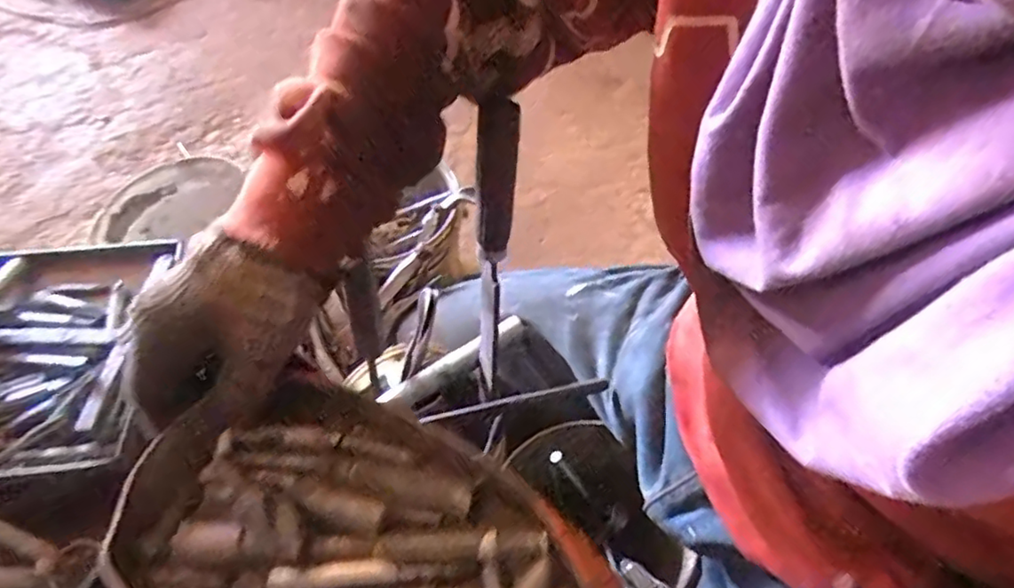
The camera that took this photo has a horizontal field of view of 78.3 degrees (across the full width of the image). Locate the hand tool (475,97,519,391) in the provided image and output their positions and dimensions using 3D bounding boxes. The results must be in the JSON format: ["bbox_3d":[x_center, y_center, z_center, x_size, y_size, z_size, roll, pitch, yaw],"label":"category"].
[{"bbox_3d":[-0.011,-0.028,0.498,0.029,0.251,0.018,6,31,4],"label":"hand tool"}]

